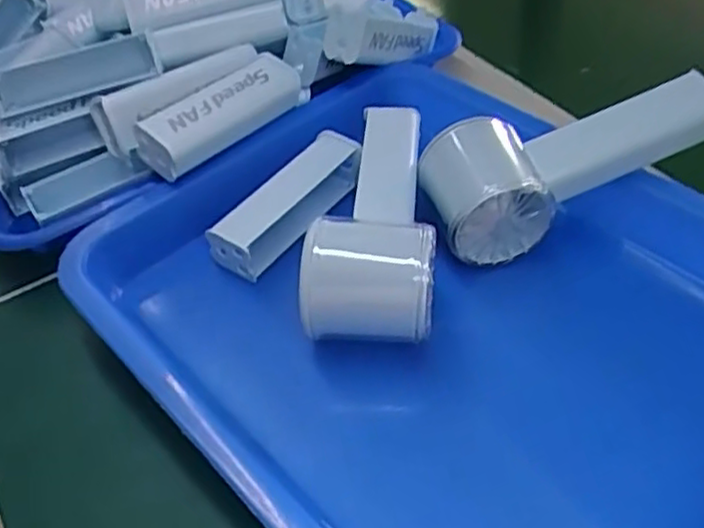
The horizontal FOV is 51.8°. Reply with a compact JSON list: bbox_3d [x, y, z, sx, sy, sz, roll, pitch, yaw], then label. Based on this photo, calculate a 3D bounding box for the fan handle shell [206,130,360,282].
[{"bbox_3d":[-0.034,-0.035,0.407,0.036,0.024,0.101,25,53,29],"label":"fan handle shell"}]

